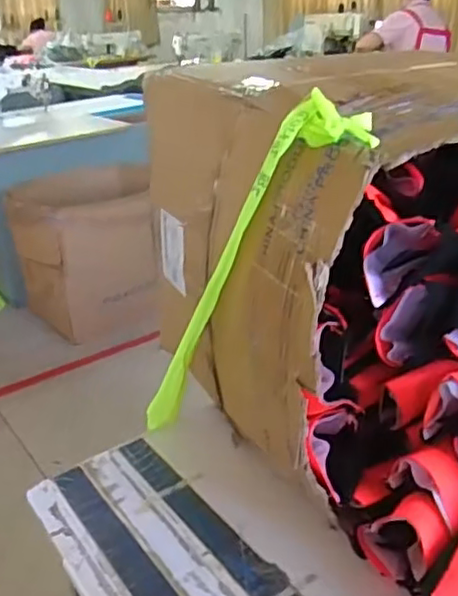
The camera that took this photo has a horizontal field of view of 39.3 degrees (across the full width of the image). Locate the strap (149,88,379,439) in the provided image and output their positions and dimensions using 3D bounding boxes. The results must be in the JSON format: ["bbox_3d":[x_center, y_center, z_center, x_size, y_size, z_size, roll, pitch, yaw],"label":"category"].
[{"bbox_3d":[-0.002,0.019,0.720,0.078,0.540,0.040,44,43,17],"label":"strap"}]

